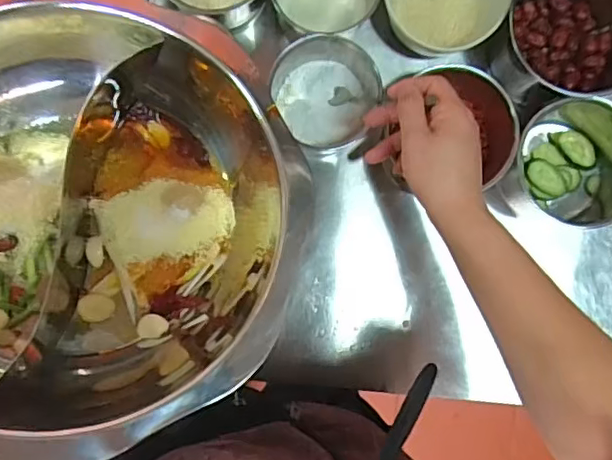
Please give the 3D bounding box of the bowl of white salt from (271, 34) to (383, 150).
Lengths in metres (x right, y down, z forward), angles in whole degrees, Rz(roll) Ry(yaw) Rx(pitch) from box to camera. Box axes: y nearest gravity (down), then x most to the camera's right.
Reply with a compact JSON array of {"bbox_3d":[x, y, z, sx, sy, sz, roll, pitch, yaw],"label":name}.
[{"bbox_3d":[0.022,-0.150,0.643,0.110,0.067,0.111,0,88,-1],"label":"bowl of white salt"}]

